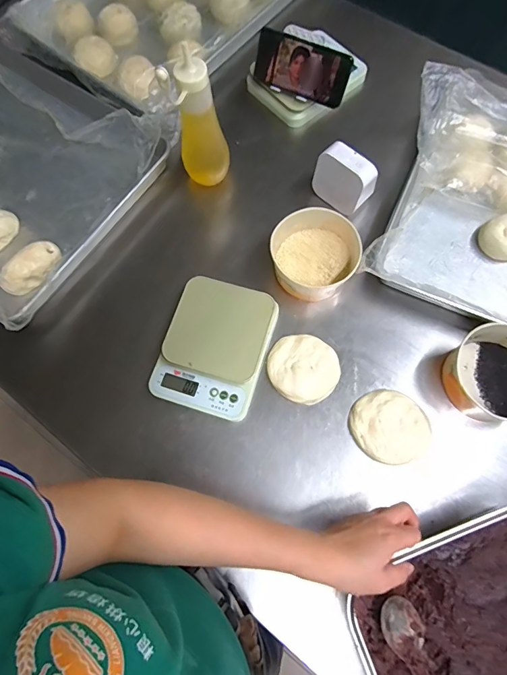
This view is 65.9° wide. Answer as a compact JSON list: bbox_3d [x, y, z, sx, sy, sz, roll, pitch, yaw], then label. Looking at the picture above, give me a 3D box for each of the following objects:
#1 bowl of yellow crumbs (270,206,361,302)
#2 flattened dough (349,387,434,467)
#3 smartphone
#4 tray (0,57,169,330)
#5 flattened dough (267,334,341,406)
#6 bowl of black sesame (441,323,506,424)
[{"bbox_3d":[0.093,-0.129,0.603,0.128,0.064,0.129,0,71,1],"label":"bowl of yellow crumbs"},{"bbox_3d":[0.190,0.126,0.546,0.106,0.014,0.095,39,76,13],"label":"flattened dough"},{"bbox_3d":[0.081,-0.454,0.665,0.162,0.080,0.015,24,49,7],"label":"smartphone"},{"bbox_3d":[-0.486,-0.327,0.672,0.618,0.081,0.394,33,75,11],"label":"tray"},{"bbox_3d":[0.074,0.045,0.575,0.102,0.017,0.097,0,71,1],"label":"flattened dough"},{"bbox_3d":[0.336,0.051,0.538,0.129,0.064,0.123,0,71,1],"label":"bowl of black sesame"}]

